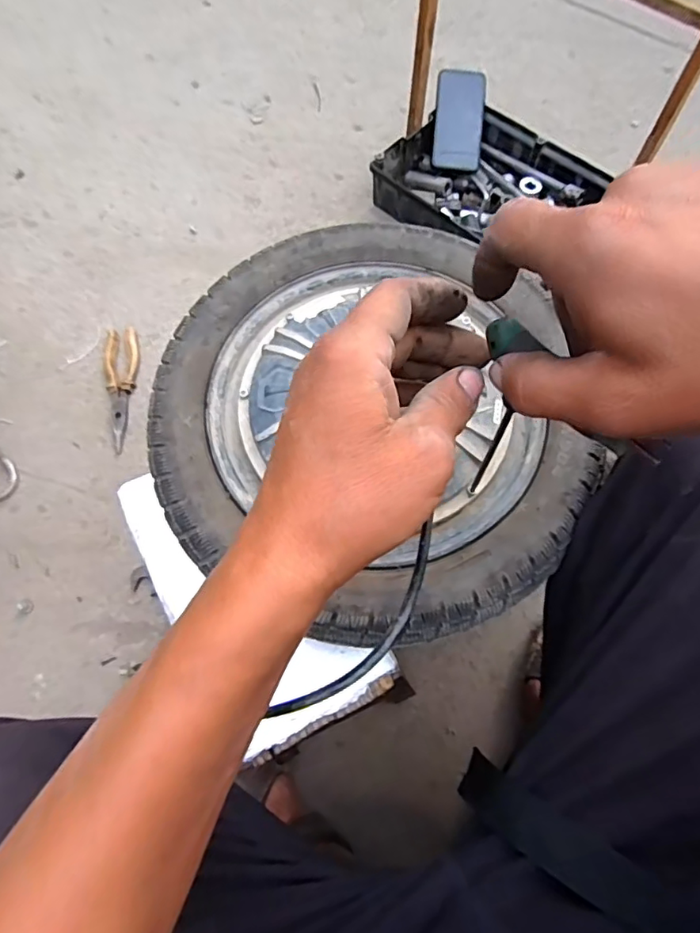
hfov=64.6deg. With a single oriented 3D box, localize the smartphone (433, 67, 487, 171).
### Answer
[{"bbox_3d":[0.170,-0.539,0.859,0.076,0.012,0.153,3,95,4],"label":"smartphone"}]

